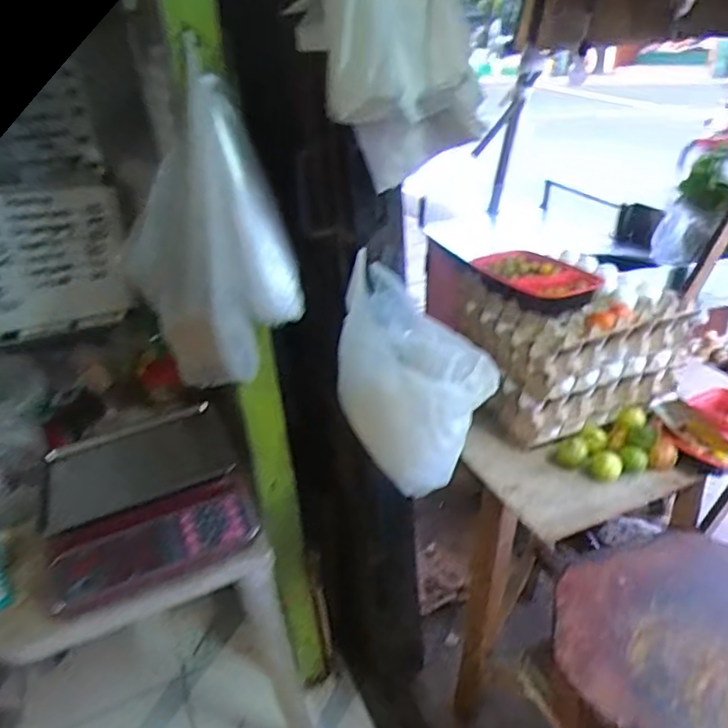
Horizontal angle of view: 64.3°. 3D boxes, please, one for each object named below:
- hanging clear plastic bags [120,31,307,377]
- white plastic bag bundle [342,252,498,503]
[{"bbox_3d":[-0.216,-0.173,0.849,0.133,0.435,0.230,-30,39,-35],"label":"hanging clear plastic bags"},{"bbox_3d":[0.077,0.019,0.917,0.152,0.303,0.213,-24,35,-29],"label":"white plastic bag bundle"}]

